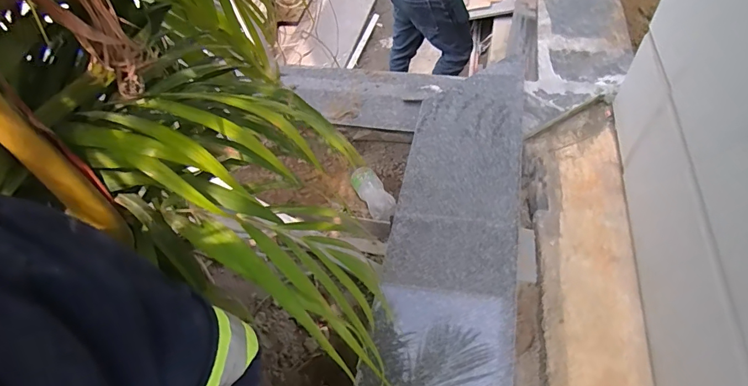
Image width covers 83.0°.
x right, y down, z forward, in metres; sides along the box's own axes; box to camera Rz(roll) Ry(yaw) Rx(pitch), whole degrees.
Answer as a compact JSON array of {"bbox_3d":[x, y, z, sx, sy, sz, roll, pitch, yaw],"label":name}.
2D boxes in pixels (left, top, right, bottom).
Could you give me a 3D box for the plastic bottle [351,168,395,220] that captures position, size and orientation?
[{"bbox_3d":[0.000,0.009,0.921,0.057,0.049,0.151,-23,53,-12],"label":"plastic bottle"}]

